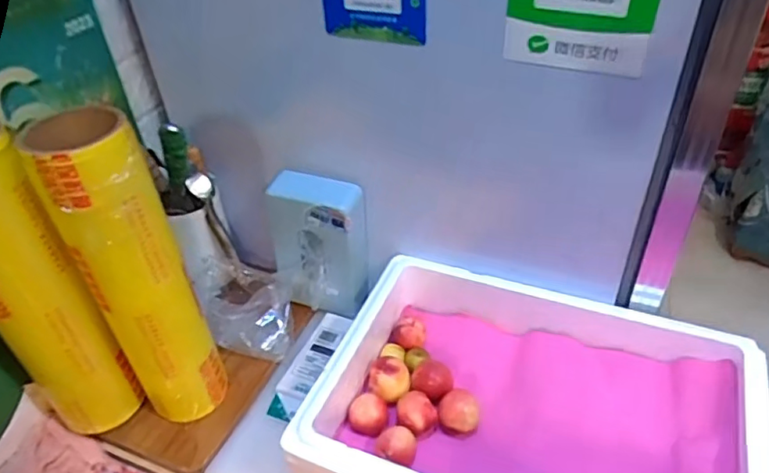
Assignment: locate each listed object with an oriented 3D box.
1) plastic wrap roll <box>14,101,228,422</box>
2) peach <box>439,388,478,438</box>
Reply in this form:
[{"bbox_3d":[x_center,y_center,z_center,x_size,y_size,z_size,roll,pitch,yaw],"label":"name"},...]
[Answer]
[{"bbox_3d":[-0.250,0.049,0.590,0.092,0.353,0.085,-27,45,-25],"label":"plastic wrap roll"},{"bbox_3d":[0.081,0.192,0.621,0.042,0.036,0.046,-2,40,2],"label":"peach"}]

